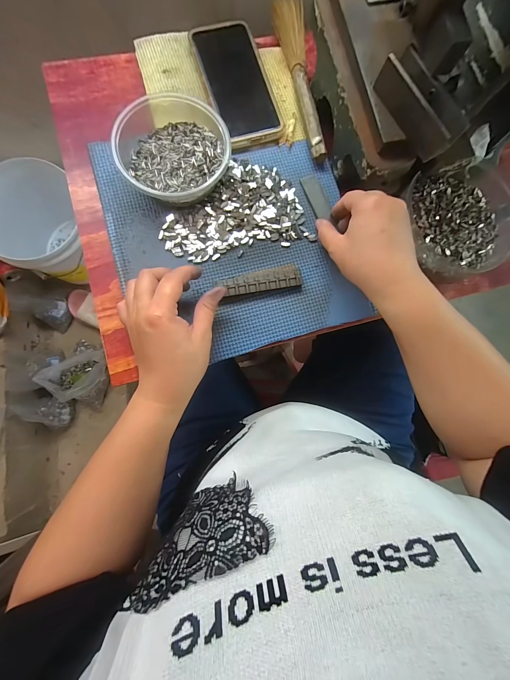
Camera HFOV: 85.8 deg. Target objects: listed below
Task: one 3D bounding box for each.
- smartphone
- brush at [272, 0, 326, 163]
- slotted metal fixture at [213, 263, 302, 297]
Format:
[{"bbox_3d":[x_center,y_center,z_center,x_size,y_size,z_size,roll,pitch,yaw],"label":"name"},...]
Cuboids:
[{"bbox_3d":[-0.022,-0.309,0.330,0.074,0.012,0.158,-18,85,-7],"label":"smartphone"},{"bbox_3d":[0.053,-0.324,0.335,0.036,0.021,0.223,-6,84,-6],"label":"brush"},{"bbox_3d":[0.004,-0.066,0.307,0.093,0.011,0.027,-11,84,-7],"label":"slotted metal fixture"}]

